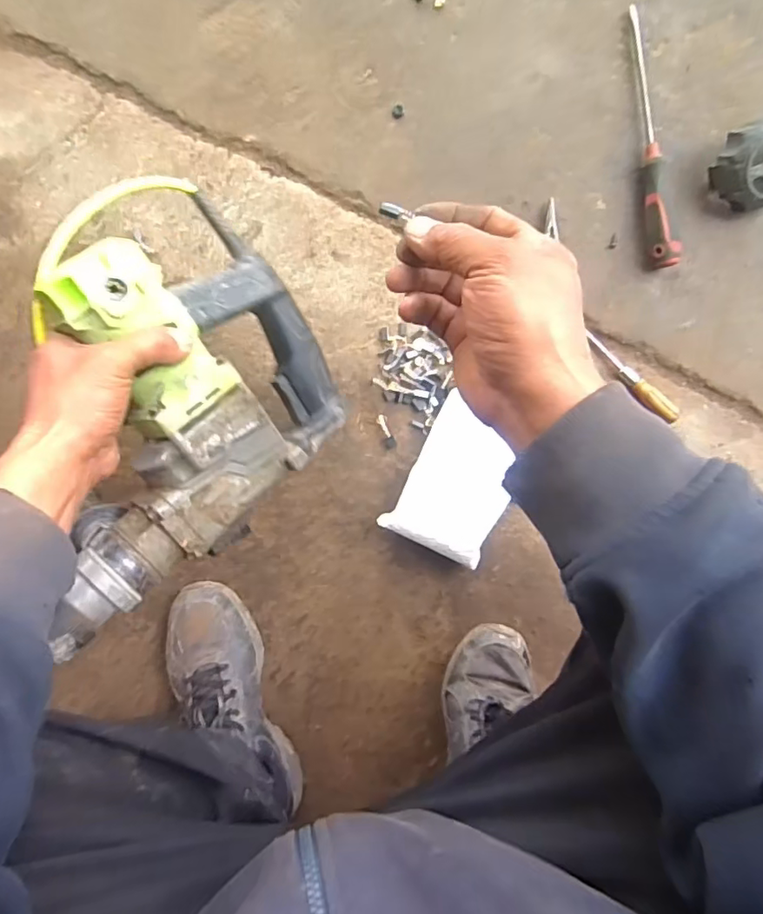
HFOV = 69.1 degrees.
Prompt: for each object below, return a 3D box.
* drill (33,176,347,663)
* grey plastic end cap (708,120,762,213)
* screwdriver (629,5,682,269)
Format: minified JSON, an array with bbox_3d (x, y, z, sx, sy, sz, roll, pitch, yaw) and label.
[{"bbox_3d":[-0.206,-0.037,0.460,0.351,0.115,0.273,-52,123,-15],"label":"drill"},{"bbox_3d":[0.396,-0.304,0.574,0.080,0.064,0.078,0,97,1],"label":"grey plastic end cap"},{"bbox_3d":[0.286,-0.337,0.589,0.028,0.029,0.266,-9,96,2],"label":"screwdriver"}]

